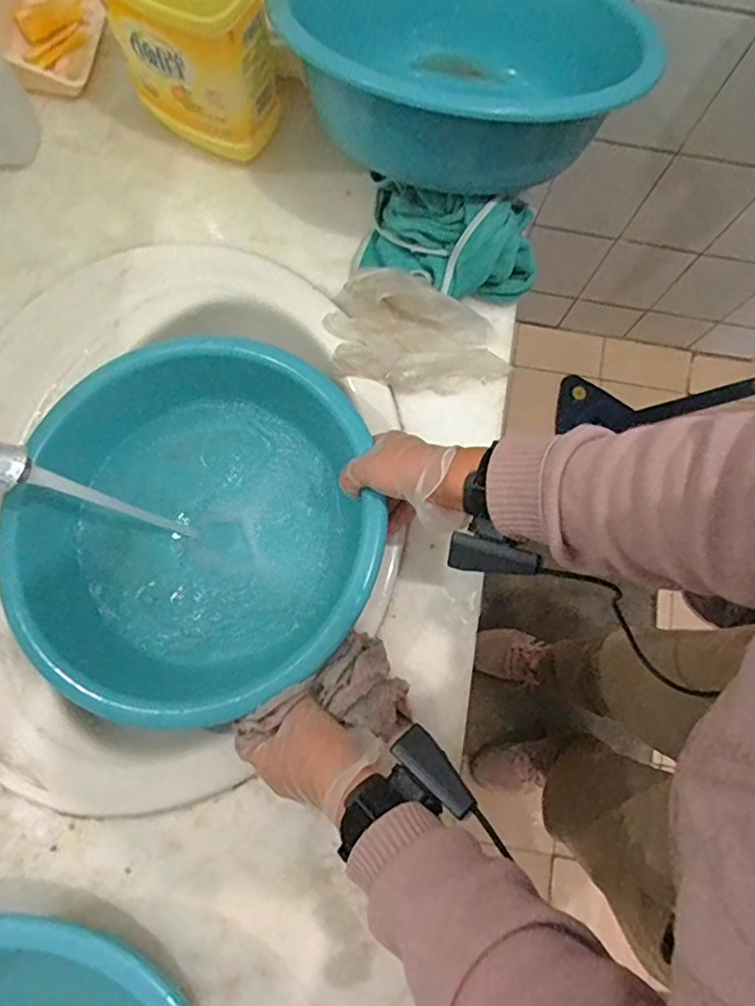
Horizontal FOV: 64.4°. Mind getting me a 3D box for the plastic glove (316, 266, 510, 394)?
[{"bbox_3d":[0.042,-0.169,0.602,0.188,0.043,0.107,11,80,1],"label":"plastic glove"}]

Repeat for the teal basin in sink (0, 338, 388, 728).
[{"bbox_3d":[-0.168,0.020,0.574,0.321,0.121,0.333,0,80,-1],"label":"teal basin in sink"}]

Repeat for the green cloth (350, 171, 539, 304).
[{"bbox_3d":[0.075,-0.266,0.599,0.181,0.063,0.107,9,79,0],"label":"green cloth"}]

